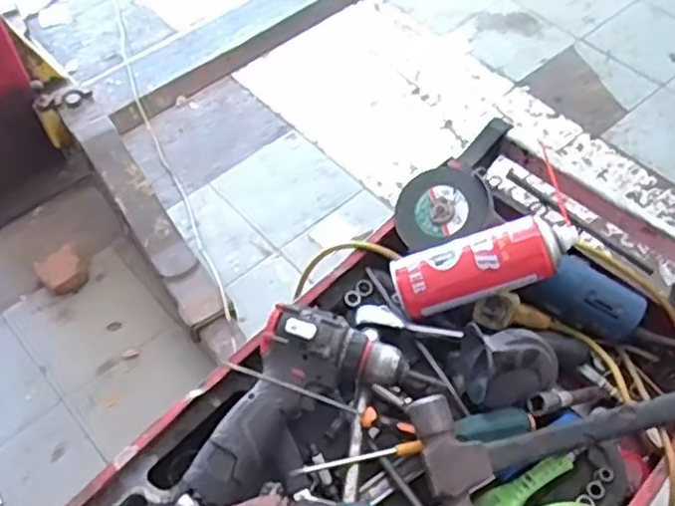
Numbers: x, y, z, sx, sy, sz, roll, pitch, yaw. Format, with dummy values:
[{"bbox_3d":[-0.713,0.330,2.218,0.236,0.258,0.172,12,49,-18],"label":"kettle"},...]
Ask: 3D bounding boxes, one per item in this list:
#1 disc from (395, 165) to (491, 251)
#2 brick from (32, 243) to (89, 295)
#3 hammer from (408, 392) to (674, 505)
[{"bbox_3d":[0.115,-0.051,0.805,0.103,0.013,0.096,-4,75,15],"label":"disc"},{"bbox_3d":[-0.670,0.046,1.749,0.113,0.054,0.104,-37,64,-21],"label":"brick"},{"bbox_3d":[0.251,0.149,0.653,0.358,0.037,0.105,-13,56,-7],"label":"hammer"}]

